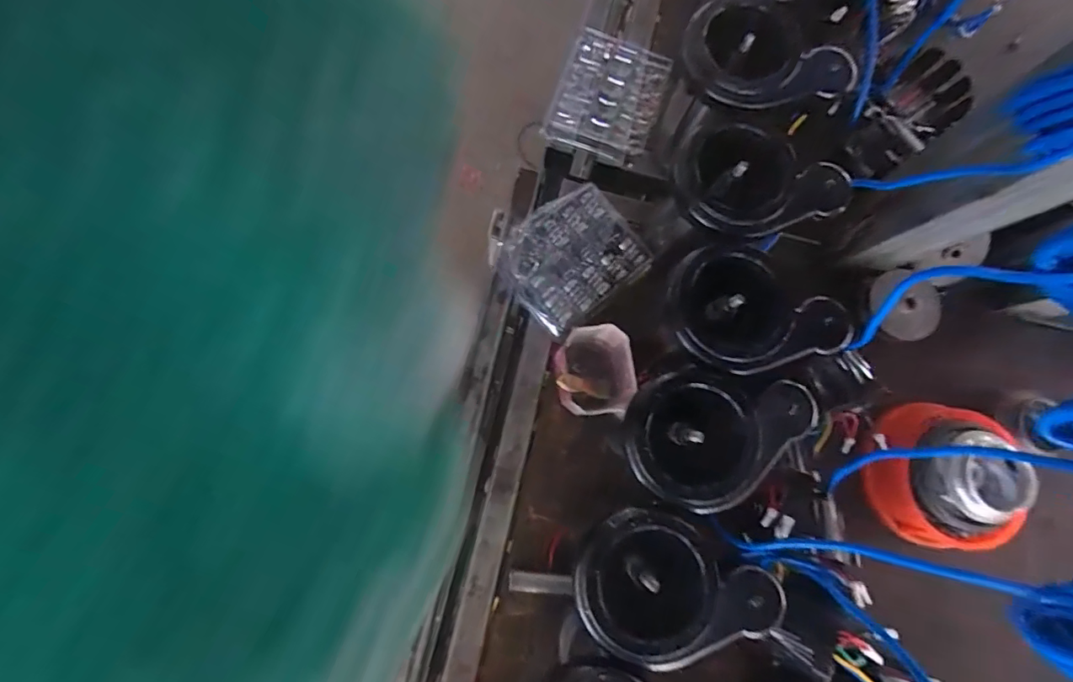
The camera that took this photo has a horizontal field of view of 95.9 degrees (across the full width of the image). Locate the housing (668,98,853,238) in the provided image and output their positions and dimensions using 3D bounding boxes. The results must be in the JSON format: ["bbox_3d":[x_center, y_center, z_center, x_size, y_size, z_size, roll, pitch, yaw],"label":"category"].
[{"bbox_3d":[0.210,-0.149,0.487,0.168,0.065,0.124,30,78,3],"label":"housing"}]

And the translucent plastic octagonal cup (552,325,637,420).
[{"bbox_3d":[0.065,0.038,0.544,0.081,0.091,0.093,-8,78,-5],"label":"translucent plastic octagonal cup"}]

